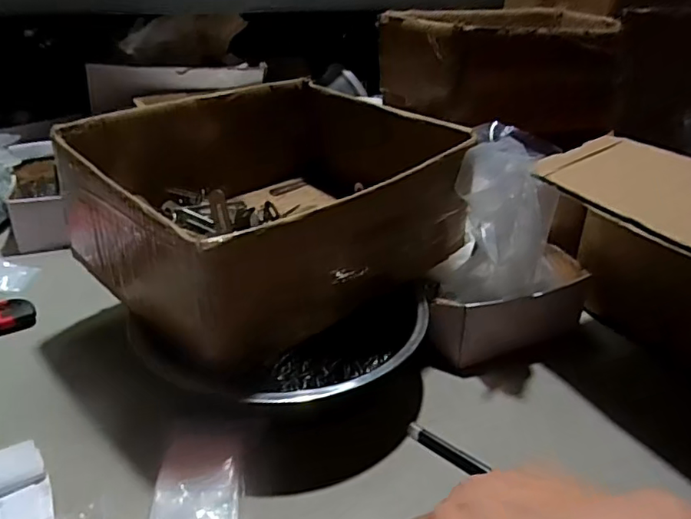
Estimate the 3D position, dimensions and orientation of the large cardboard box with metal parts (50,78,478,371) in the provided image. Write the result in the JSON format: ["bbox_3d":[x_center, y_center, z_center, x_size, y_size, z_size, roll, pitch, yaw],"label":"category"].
[{"bbox_3d":[-0.067,-0.059,0.535,0.257,0.123,0.305,26,37,37],"label":"large cardboard box with metal parts"}]

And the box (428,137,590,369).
[{"bbox_3d":[0.168,-0.008,0.553,0.198,0.177,0.105,-14,32,-27],"label":"box"}]

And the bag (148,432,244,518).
[{"bbox_3d":[-0.102,0.162,0.380,0.060,0.020,0.097,0,29,-3],"label":"bag"}]

